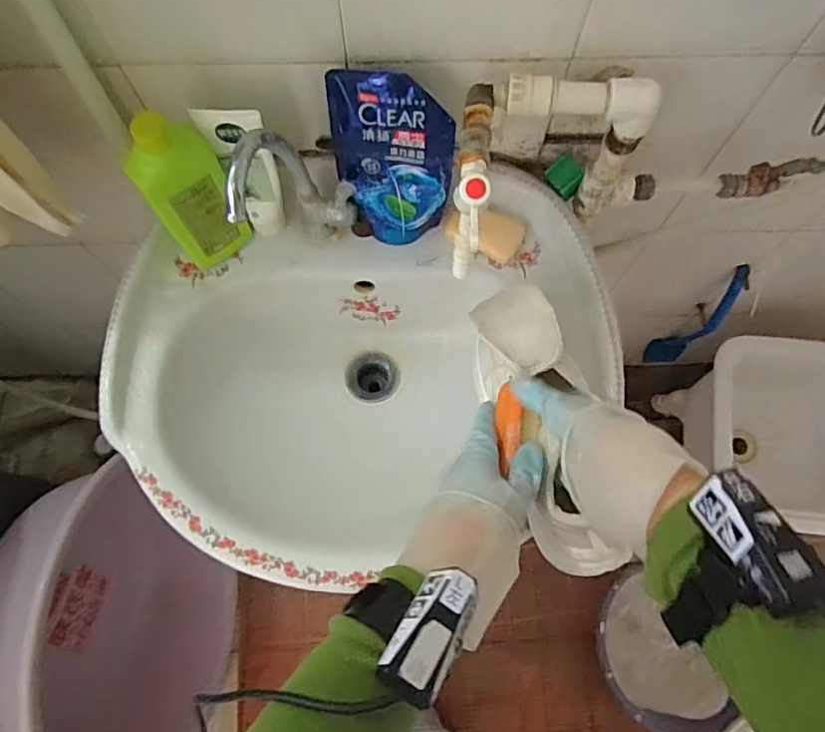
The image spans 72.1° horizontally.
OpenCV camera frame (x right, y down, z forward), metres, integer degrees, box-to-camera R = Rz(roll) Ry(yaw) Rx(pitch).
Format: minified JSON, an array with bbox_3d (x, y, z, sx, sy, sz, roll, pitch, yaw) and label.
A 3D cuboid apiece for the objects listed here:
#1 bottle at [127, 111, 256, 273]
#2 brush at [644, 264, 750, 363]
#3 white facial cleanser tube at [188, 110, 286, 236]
[{"bbox_3d":[-0.208,-0.159,0.539,0.074,0.166,0.044,-41,77,-12],"label":"bottle"},{"bbox_3d":[0.510,-0.073,1.018,0.055,0.366,0.039,40,76,12],"label":"brush"},{"bbox_3d":[-0.161,-0.184,0.554,0.058,0.151,0.033,0,72,0],"label":"white facial cleanser tube"}]

